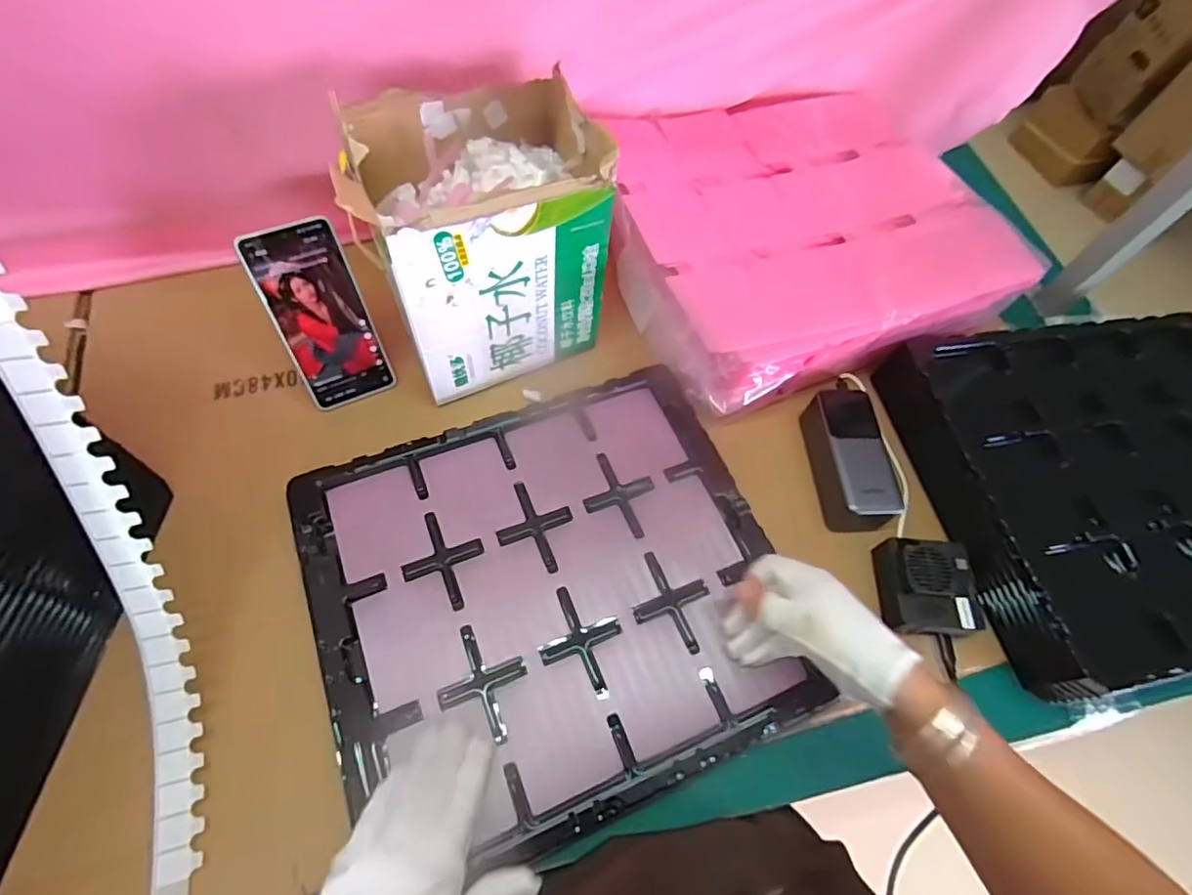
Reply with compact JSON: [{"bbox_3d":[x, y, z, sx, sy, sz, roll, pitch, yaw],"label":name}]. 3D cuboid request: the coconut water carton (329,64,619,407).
[{"bbox_3d":[-0.104,-0.186,0.520,0.194,0.205,0.154,-21,65,-15],"label":"coconut water carton"}]

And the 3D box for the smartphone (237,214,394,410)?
[{"bbox_3d":[-0.245,-0.116,0.516,0.076,0.163,0.007,-22,34,-15],"label":"smartphone"}]

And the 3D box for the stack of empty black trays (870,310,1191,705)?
[{"bbox_3d":[0.499,0.030,0.542,0.379,0.070,0.331,-7,63,-9],"label":"stack of empty black trays"}]

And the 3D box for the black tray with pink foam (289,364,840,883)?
[{"bbox_3d":[-0.033,0.111,0.474,0.366,0.014,0.331,-19,64,-14],"label":"black tray with pink foam"}]

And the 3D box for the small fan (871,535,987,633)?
[{"bbox_3d":[0.287,0.119,0.491,0.073,0.044,0.078,9,61,0],"label":"small fan"}]

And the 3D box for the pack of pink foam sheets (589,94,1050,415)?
[{"bbox_3d":[0.211,-0.217,0.601,0.378,0.118,0.306,-15,63,-12],"label":"pack of pink foam sheets"}]

